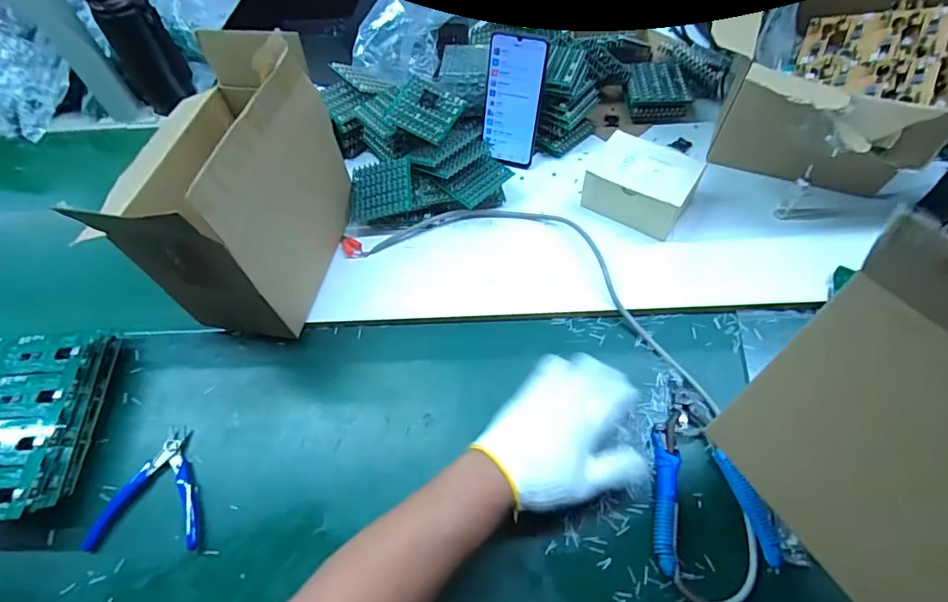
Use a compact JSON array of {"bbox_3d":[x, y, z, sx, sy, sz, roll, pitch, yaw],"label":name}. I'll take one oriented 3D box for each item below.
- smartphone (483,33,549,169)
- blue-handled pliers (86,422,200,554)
[{"bbox_3d":[0.052,-0.262,0.653,0.074,0.160,0.010,11,37,12],"label":"smartphone"},{"bbox_3d":[-0.320,0.187,0.498,0.102,0.015,0.116,-3,58,1],"label":"blue-handled pliers"}]

